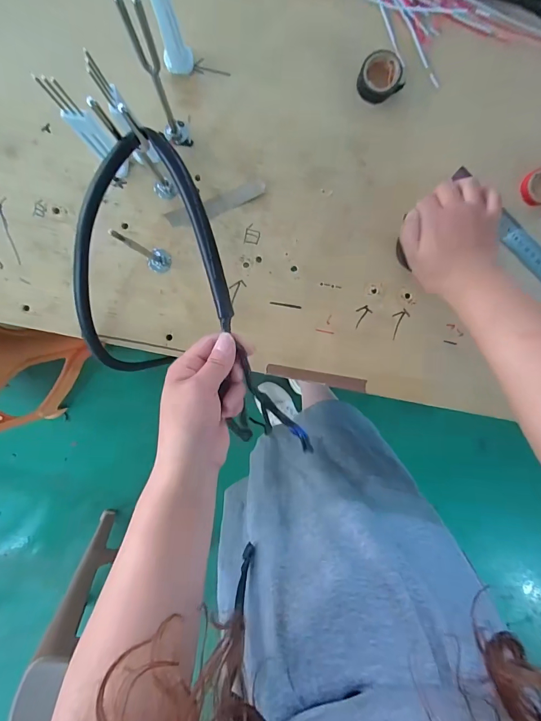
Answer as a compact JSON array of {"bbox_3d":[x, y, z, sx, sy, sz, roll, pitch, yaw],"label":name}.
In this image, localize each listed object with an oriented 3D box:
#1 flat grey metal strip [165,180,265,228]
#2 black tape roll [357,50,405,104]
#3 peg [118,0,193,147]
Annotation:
[{"bbox_3d":[-0.059,-0.171,0.400,0.111,0.004,0.020,-21,94,-2],"label":"flat grey metal strip"},{"bbox_3d":[0.116,-0.299,0.381,0.046,0.015,0.044,0,98,-1],"label":"black tape roll"},{"bbox_3d":[-0.098,-0.237,0.320,0.026,0.148,0.035,-21,98,2],"label":"peg"}]

